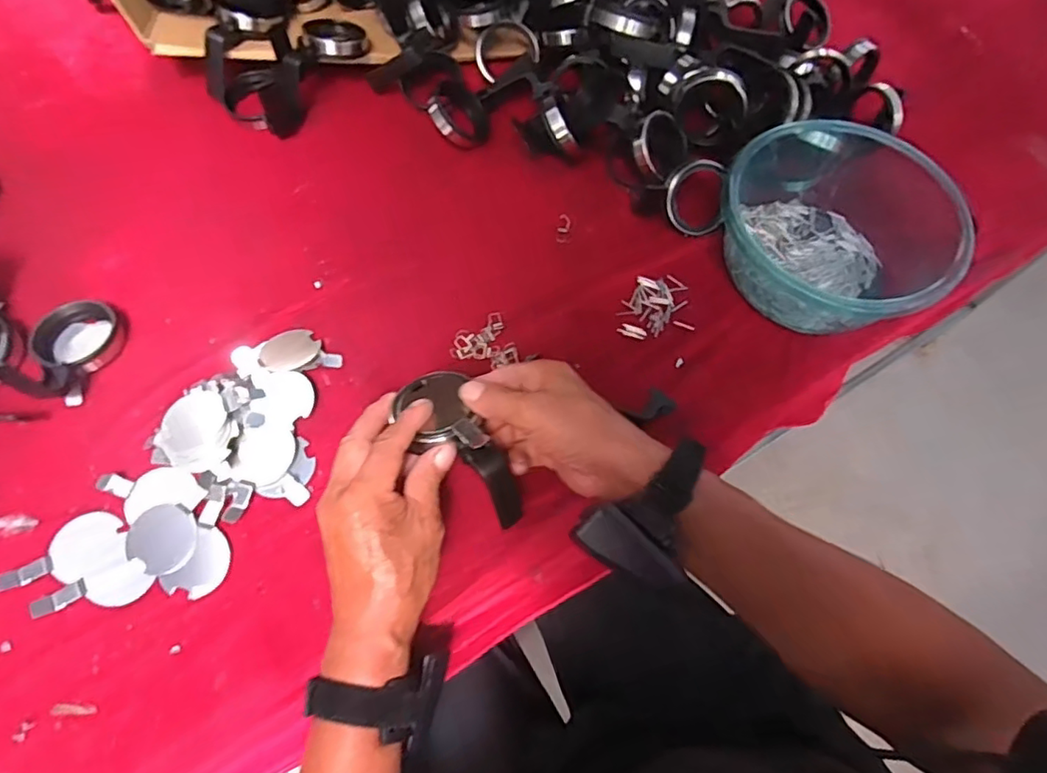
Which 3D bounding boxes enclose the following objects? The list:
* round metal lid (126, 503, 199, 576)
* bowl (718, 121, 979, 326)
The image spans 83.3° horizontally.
[{"bbox_3d":[-0.293,0.122,0.478,0.059,0.006,0.049,28,67,12],"label":"round metal lid"},{"bbox_3d":[0.288,-0.150,0.567,0.205,0.082,0.198,0,64,-1],"label":"bowl"}]

